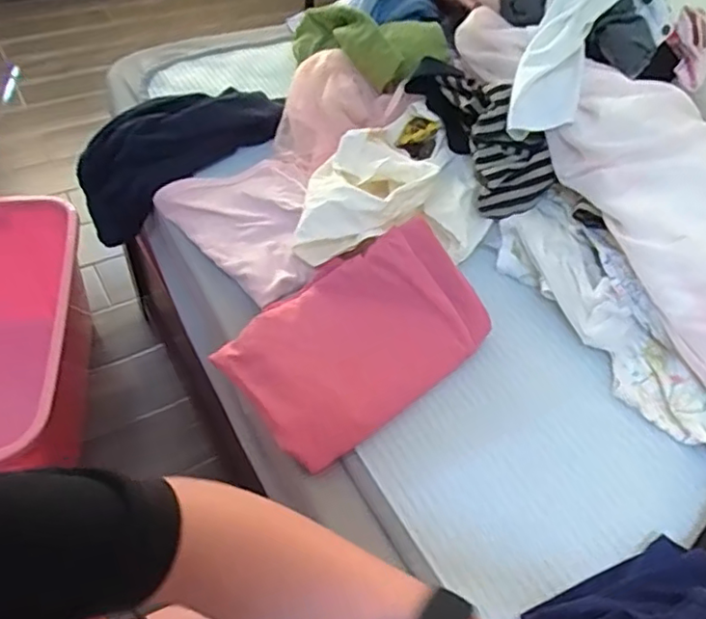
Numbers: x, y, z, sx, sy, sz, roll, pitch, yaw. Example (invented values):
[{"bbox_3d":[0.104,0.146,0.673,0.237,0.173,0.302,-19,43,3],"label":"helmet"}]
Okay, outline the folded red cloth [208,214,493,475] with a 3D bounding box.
[{"bbox_3d":[0.006,0.025,0.599,0.240,0.047,0.161,-36,76,-19],"label":"folded red cloth"}]

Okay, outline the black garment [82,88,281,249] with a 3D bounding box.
[{"bbox_3d":[-0.245,-0.211,0.826,0.298,0.116,0.130,-30,53,4],"label":"black garment"}]

